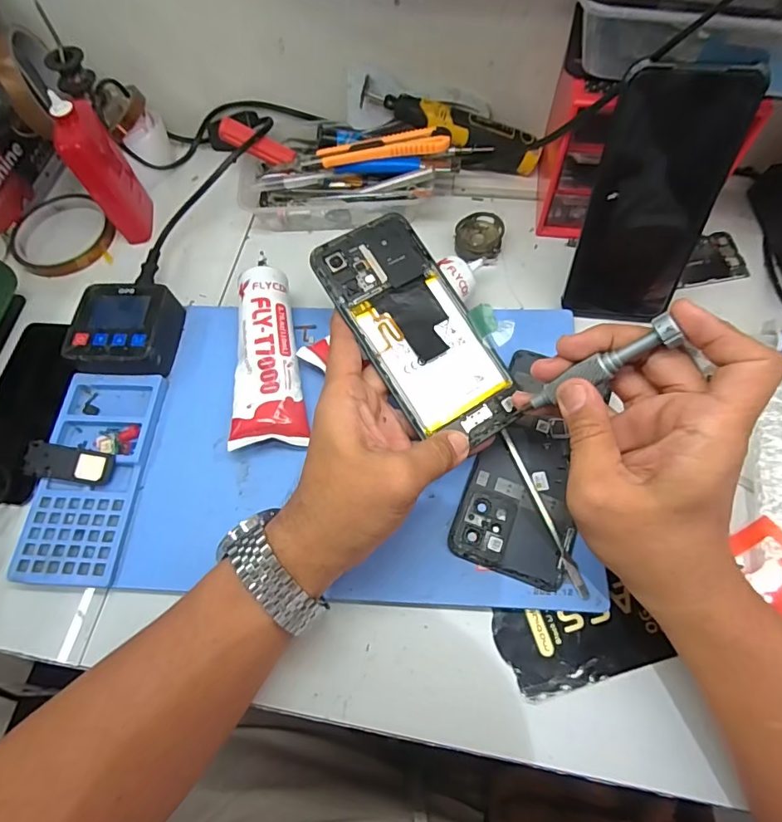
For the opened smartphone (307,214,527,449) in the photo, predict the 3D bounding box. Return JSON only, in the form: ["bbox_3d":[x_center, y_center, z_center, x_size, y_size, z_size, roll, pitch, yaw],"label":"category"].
[{"bbox_3d":[0.017,-0.053,0.315,0.072,0.005,0.162,-31,82,-11],"label":"opened smartphone"}]

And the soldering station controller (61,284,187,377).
[{"bbox_3d":[-0.206,-0.060,0.375,0.070,0.034,0.074,1,66,4],"label":"soldering station controller"}]

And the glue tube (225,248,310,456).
[{"bbox_3d":[-0.095,-0.041,0.361,0.050,0.041,0.138,-10,65,-1],"label":"glue tube"}]

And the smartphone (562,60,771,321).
[{"bbox_3d":[0.173,-0.134,0.327,0.076,0.158,0.010,9,41,7],"label":"smartphone"}]

